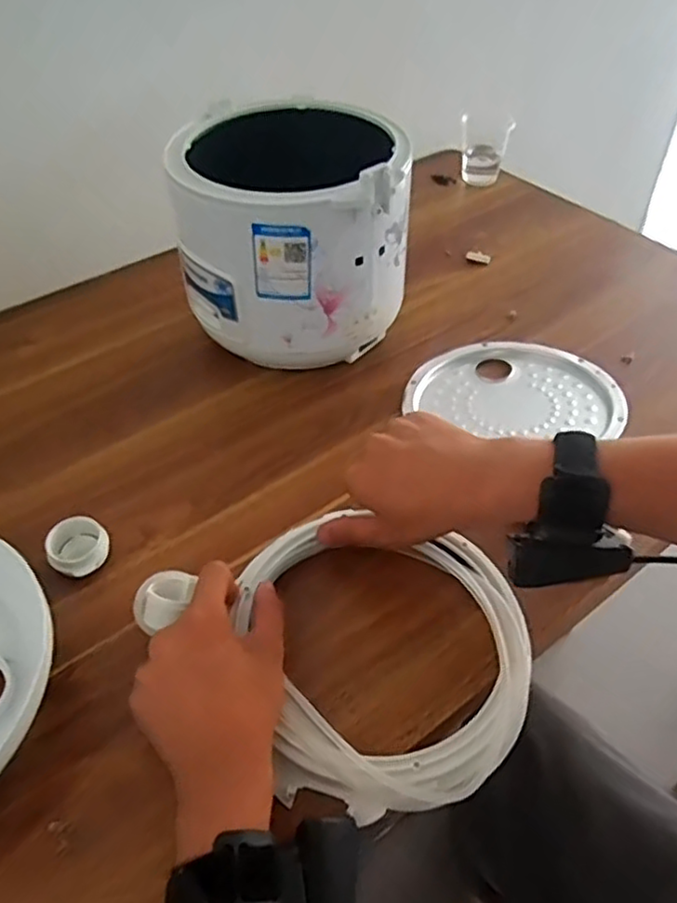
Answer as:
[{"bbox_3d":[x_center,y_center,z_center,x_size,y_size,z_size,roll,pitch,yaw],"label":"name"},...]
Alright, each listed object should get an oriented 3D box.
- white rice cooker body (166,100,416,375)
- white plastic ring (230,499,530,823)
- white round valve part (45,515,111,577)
[{"bbox_3d":[-0.039,-0.202,0.633,0.204,0.184,0.216,-2,47,-1],"label":"white rice cooker body"},{"bbox_3d":[0.036,0.119,0.429,0.175,0.026,0.191,0,47,0],"label":"white plastic ring"},{"bbox_3d":[-0.190,0.070,0.489,0.041,0.023,0.042,0,47,0],"label":"white round valve part"}]

